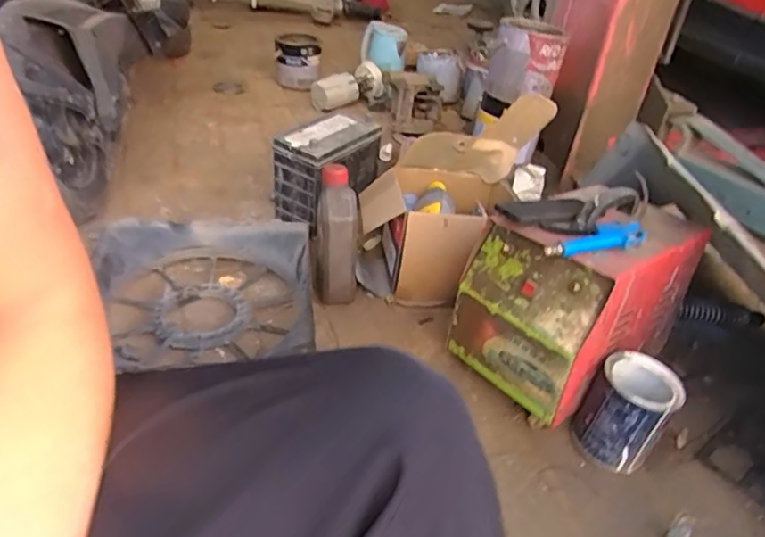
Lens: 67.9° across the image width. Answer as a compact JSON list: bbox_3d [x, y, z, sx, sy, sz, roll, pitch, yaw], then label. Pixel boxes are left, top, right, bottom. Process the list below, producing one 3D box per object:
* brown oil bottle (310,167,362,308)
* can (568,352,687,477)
[{"bbox_3d":[-0.080,-0.055,1.001,0.083,0.247,0.090,-1,14,-9],"label":"brown oil bottle"},{"bbox_3d":[0.341,0.205,0.806,0.107,0.135,0.109,4,37,-3],"label":"can"}]

